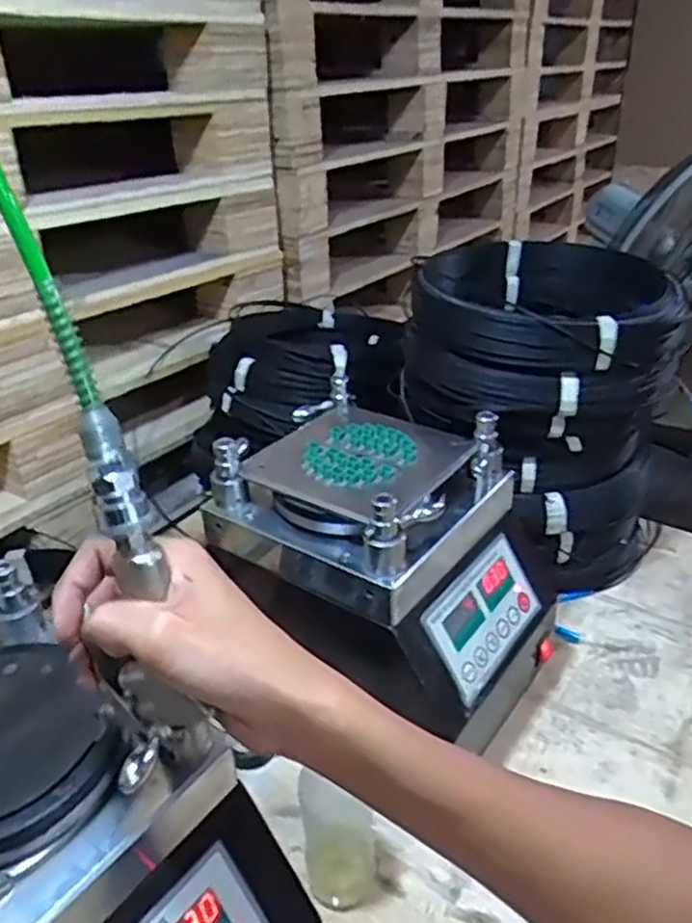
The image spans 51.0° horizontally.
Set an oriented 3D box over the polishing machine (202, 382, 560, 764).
[{"bbox_3d":[0.044,0.113,0.726,0.265,0.289,0.212,19,35,32],"label":"polishing machine"}]

